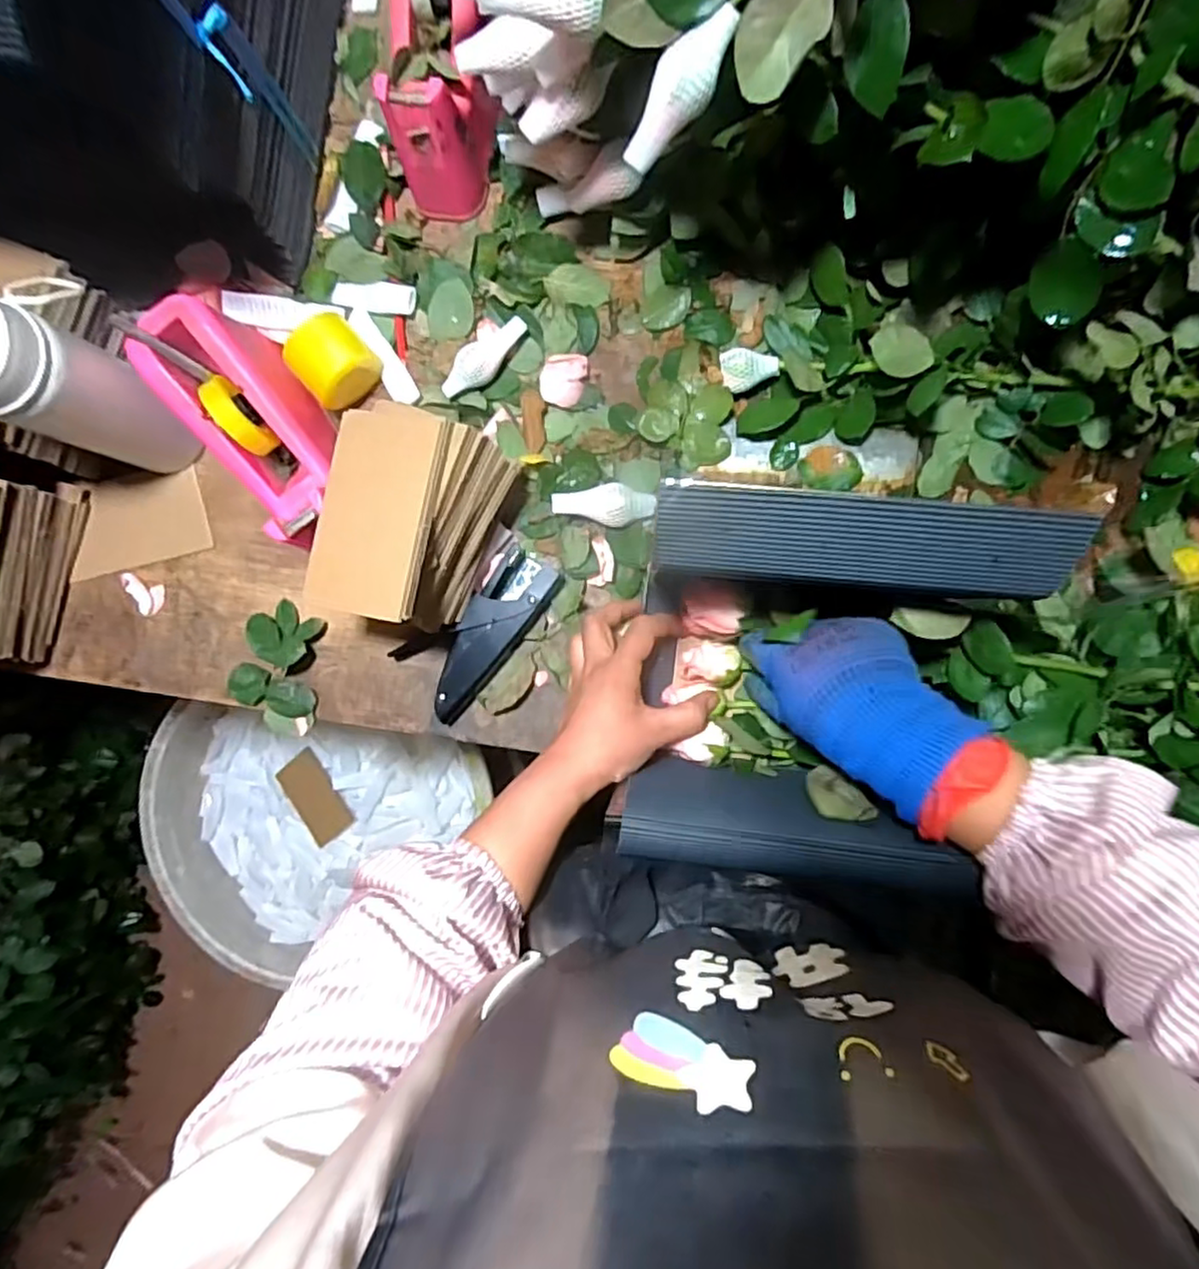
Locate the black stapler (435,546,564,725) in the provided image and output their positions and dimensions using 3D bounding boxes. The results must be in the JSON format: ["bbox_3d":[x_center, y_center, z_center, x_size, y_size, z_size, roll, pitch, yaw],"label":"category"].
[{"bbox_3d":[-0.093,0.000,0.542,0.052,0.023,0.149,39,94,2],"label":"black stapler"}]

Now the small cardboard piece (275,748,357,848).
[{"bbox_3d":[-0.440,0.253,1.037,0.081,0.007,0.135,-35,87,12],"label":"small cardboard piece"}]

